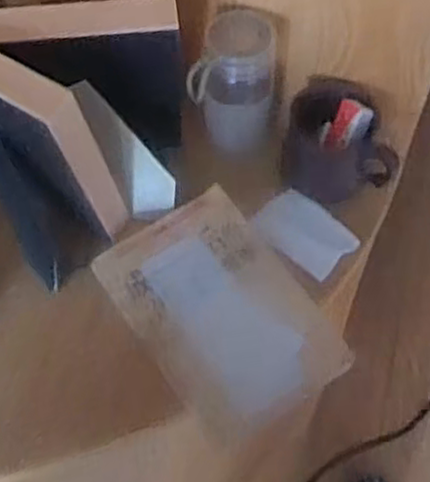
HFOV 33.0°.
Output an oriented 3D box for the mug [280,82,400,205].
[{"bbox_3d":[0.118,-0.100,0.705,0.106,0.085,0.091,4,58,1],"label":"mug"}]

